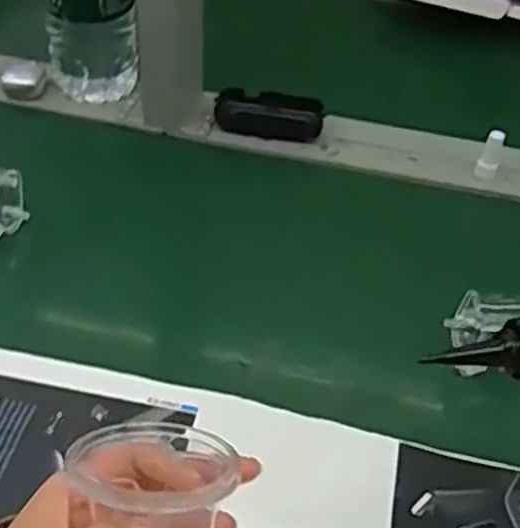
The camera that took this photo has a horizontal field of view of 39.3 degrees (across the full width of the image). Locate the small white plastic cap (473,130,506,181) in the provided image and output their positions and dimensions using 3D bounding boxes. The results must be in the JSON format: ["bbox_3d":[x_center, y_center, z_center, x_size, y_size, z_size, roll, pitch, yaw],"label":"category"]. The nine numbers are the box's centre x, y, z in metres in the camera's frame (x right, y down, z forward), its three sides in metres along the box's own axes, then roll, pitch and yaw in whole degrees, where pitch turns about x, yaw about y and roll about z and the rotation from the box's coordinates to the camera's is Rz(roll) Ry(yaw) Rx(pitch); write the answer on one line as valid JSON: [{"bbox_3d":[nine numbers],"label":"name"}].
[{"bbox_3d":[0.225,-0.106,0.710,0.020,0.046,0.016,24,49,16],"label":"small white plastic cap"}]

